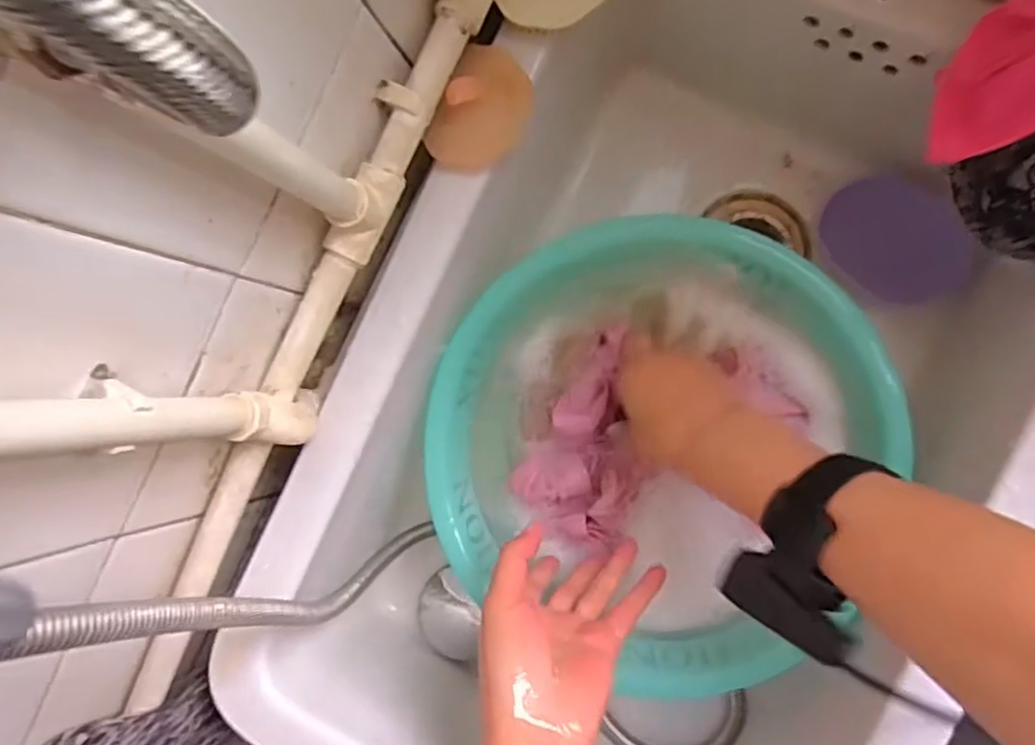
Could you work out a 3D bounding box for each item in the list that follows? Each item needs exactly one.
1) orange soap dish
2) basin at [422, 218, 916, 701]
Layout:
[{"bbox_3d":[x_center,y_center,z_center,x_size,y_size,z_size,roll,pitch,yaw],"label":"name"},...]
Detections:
[{"bbox_3d":[-0.021,-0.159,0.425,0.050,0.029,0.072,25,92,9],"label":"orange soap dish"},{"bbox_3d":[0.094,0.040,0.522,0.285,0.089,0.293,0,88,9],"label":"basin"}]

